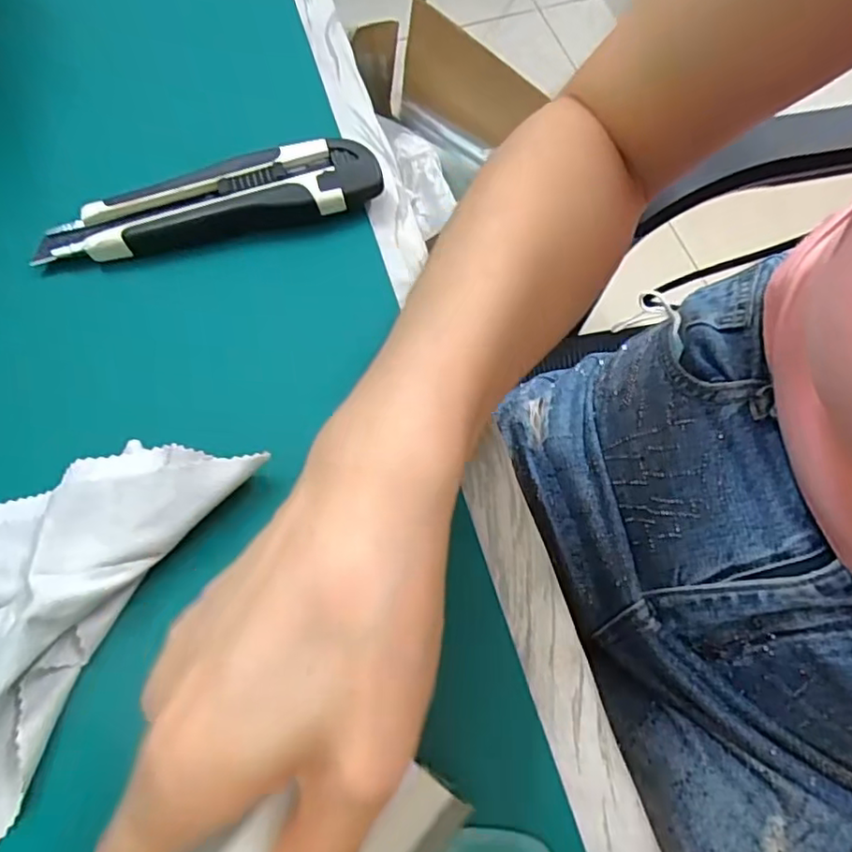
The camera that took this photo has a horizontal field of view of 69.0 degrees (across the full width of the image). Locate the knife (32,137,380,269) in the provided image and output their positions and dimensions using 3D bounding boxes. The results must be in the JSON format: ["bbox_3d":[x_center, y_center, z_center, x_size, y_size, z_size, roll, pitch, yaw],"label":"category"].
[{"bbox_3d":[-0.105,-0.109,0.303,0.162,0.021,0.036,-12,65,-4],"label":"knife"}]

